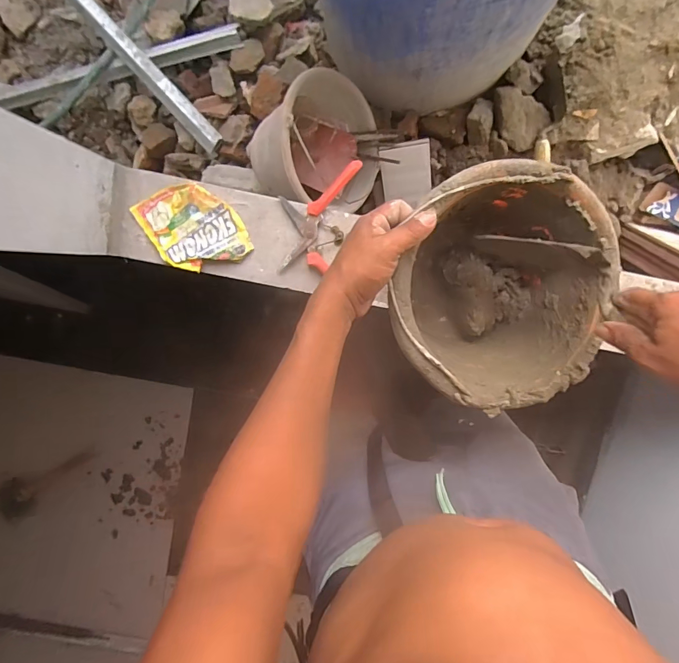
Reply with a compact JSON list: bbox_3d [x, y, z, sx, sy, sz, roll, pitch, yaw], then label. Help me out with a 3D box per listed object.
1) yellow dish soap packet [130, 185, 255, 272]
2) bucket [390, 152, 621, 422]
[{"bbox_3d":[-0.200,-0.142,0.556,0.112,0.017,0.131,-34,99,4],"label":"yellow dish soap packet"},{"bbox_3d":[0.174,-0.050,0.471,0.233,0.188,0.241,0,99,-2],"label":"bucket"}]

